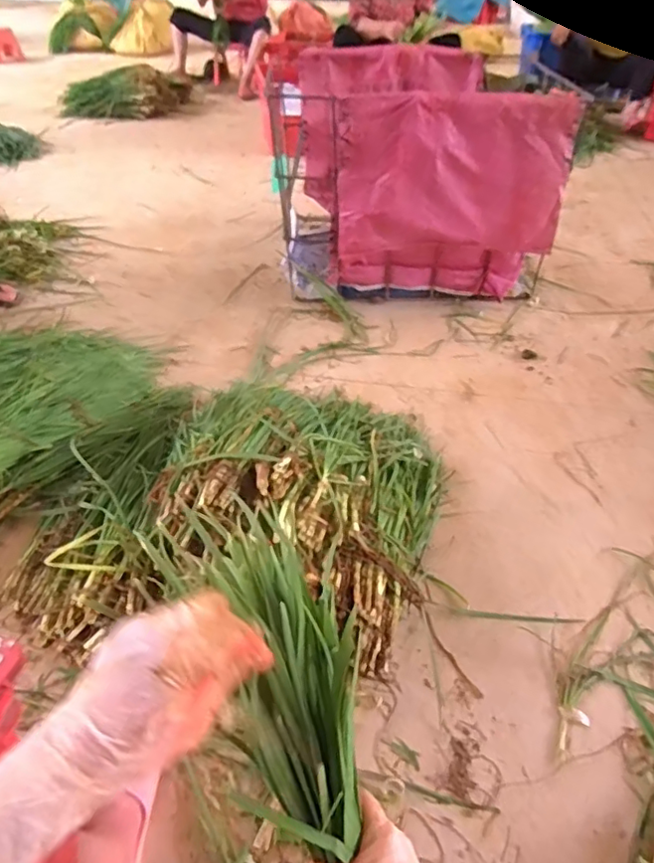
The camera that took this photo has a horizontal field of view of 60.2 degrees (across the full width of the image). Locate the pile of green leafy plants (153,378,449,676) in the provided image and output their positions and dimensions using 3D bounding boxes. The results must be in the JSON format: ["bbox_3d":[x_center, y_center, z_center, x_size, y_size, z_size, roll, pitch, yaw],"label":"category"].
[{"bbox_3d":[0.010,0.061,1.037,0.402,0.248,0.611,13,43,12],"label":"pile of green leafy plants"}]

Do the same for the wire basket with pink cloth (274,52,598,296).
[{"bbox_3d":[0.256,-0.774,1.709,0.745,0.531,0.629,2,42,1],"label":"wire basket with pink cloth"}]

